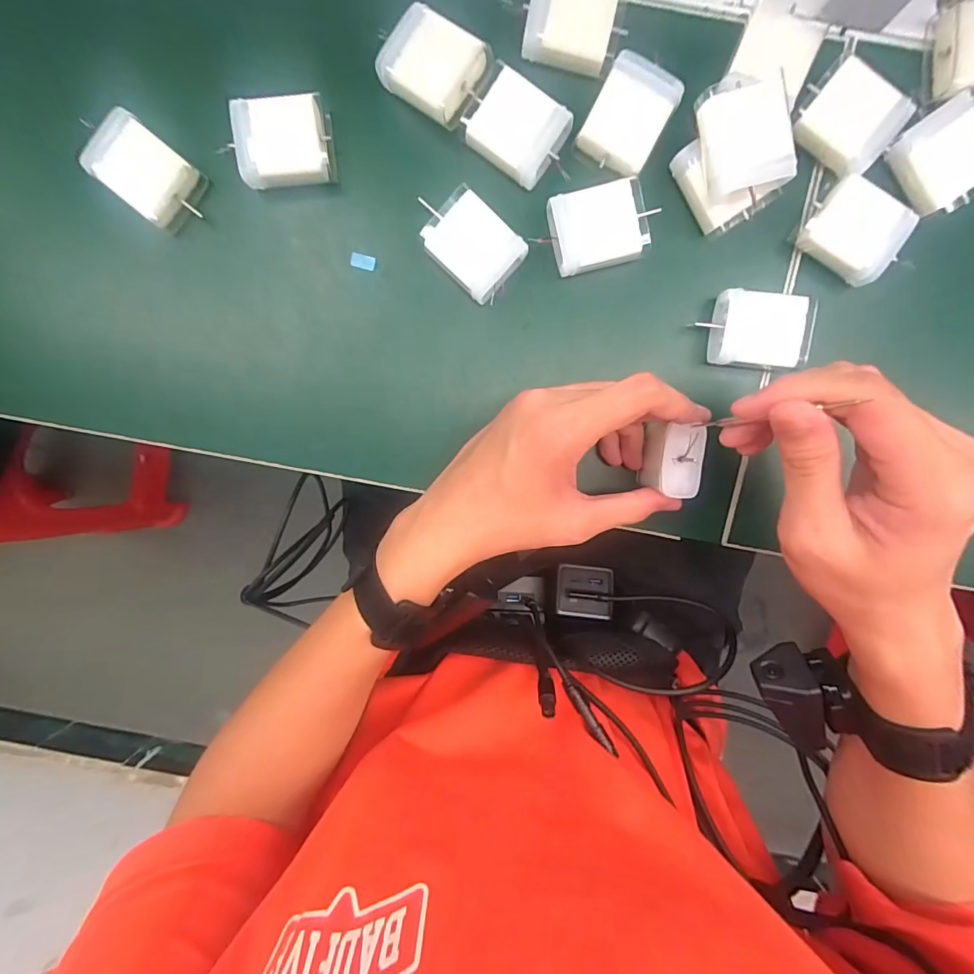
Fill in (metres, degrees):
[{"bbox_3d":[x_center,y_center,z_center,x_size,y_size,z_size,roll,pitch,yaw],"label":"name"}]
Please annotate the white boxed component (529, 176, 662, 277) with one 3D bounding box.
[{"bbox_3d":[0.062,-0.148,0.261,0.057,0.012,0.041,-13,95,2],"label":"white boxed component"}]

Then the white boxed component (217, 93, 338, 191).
[{"bbox_3d":[-0.116,-0.194,0.261,0.051,0.021,0.043,-5,95,2],"label":"white boxed component"}]

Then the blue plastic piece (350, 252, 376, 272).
[{"bbox_3d":[-0.075,-0.137,0.276,0.015,0.004,0.009,15,96,0],"label":"blue plastic piece"}]

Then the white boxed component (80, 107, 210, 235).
[{"bbox_3d":[-0.196,-0.181,0.262,0.054,0.021,0.040,38,95,-2],"label":"white boxed component"}]

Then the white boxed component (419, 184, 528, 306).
[{"bbox_3d":[-0.010,-0.141,0.266,0.057,0.016,0.042,42,95,-3],"label":"white boxed component"}]

